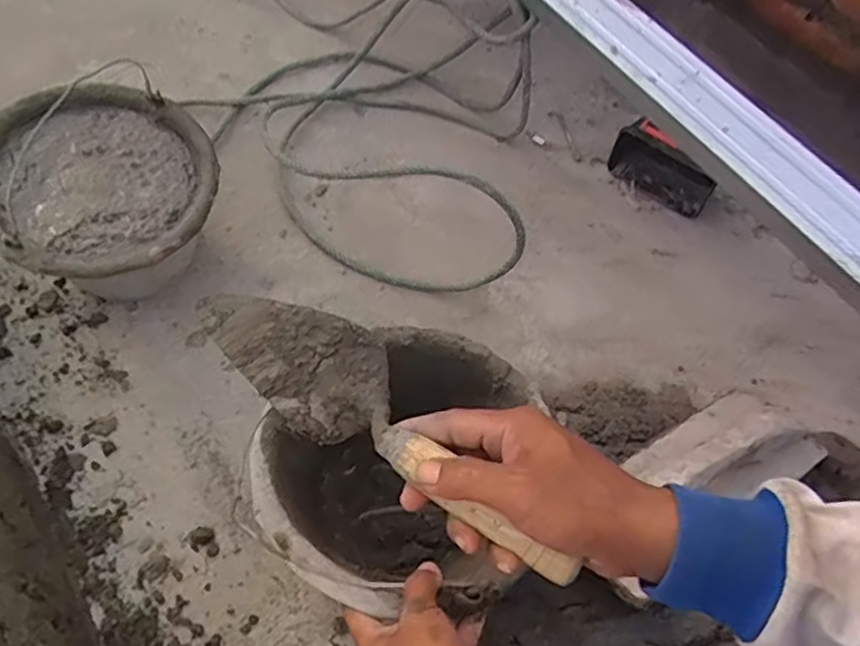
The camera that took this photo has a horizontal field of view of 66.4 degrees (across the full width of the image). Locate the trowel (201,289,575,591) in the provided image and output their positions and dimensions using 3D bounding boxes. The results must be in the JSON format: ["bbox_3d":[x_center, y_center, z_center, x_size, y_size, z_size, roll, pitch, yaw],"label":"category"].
[{"bbox_3d":[-0.030,0.063,0.422,0.280,0.051,0.068,35,66,19],"label":"trowel"}]

